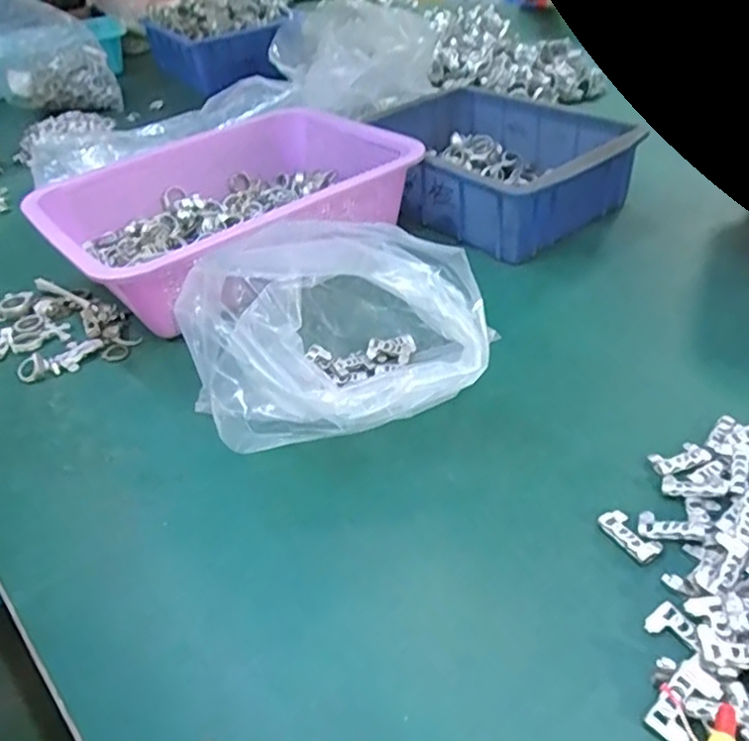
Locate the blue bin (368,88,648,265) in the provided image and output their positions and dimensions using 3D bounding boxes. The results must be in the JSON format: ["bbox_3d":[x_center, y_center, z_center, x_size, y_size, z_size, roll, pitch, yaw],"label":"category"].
[{"bbox_3d":[0.109,-0.201,0.627,0.182,0.073,0.251,-25,42,-21],"label":"blue bin"}]

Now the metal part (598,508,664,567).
[{"bbox_3d":[0.129,0.083,0.322,0.016,0.005,0.031,-24,41,-19],"label":"metal part"}]

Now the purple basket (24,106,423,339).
[{"bbox_3d":[-0.132,-0.147,0.589,0.300,0.082,0.227,-26,42,-22],"label":"purple basket"}]

